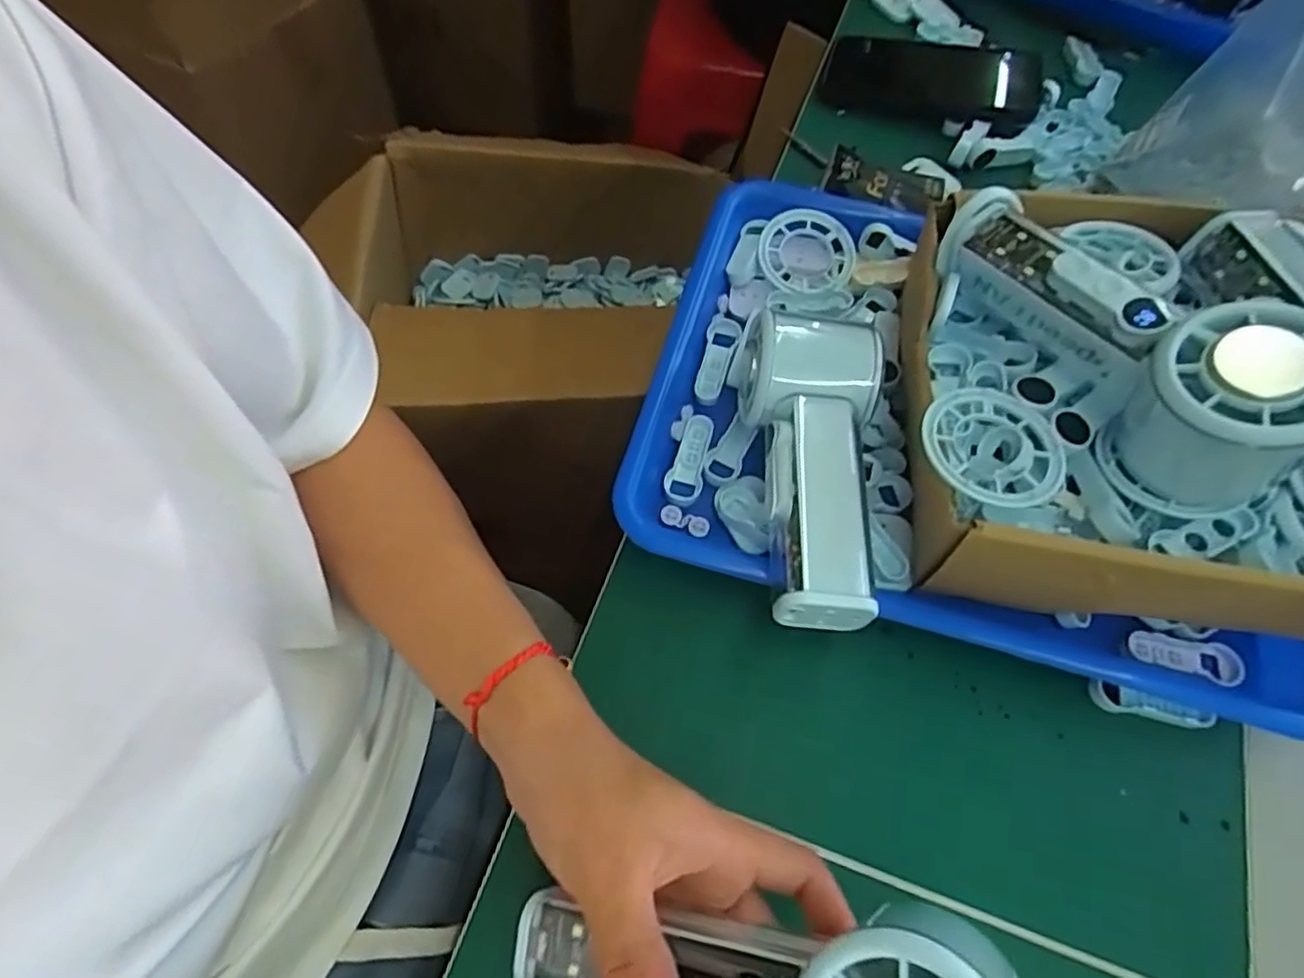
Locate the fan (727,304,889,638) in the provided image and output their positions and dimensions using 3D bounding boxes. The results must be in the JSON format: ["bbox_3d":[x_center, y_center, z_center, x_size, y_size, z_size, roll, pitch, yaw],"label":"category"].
[{"bbox_3d":[0.069,-0.008,0.317,0.064,0.053,0.146,9,64,1],"label":"fan"}]

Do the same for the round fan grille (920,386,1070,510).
[{"bbox_3d":[0.140,-0.017,0.277,0.057,0.007,0.052,1,64,-3],"label":"round fan grille"}]

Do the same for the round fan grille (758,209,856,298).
[{"bbox_3d":[0.093,-0.141,0.405,0.057,0.008,0.053,0,82,2],"label":"round fan grille"}]

